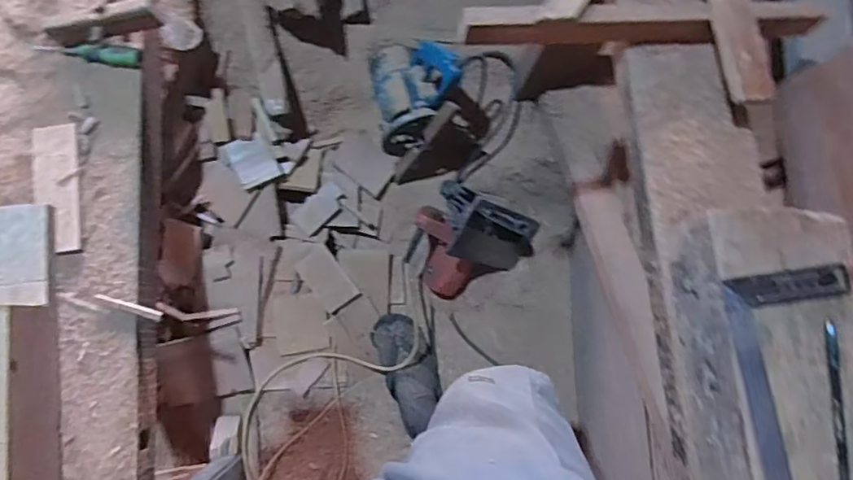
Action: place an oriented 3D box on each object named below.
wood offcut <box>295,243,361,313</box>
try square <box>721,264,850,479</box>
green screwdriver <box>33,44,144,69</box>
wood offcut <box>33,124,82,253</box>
[{"bbox_3d":[-0.214,0.085,1.247,0.080,0.018,0.136,-34,101,13],"label":"wood offcut"},{"bbox_3d":[0.346,0.178,0.495,0.126,0.018,0.304,-6,83,-4],"label":"try square"},{"bbox_3d":[-0.570,-0.314,0.964,0.196,0.035,0.035,8,81,5],"label":"green screwdriver"},{"bbox_3d":[-0.614,-0.087,0.955,0.075,0.015,0.219,-4,82,-4],"label":"wood offcut"}]

